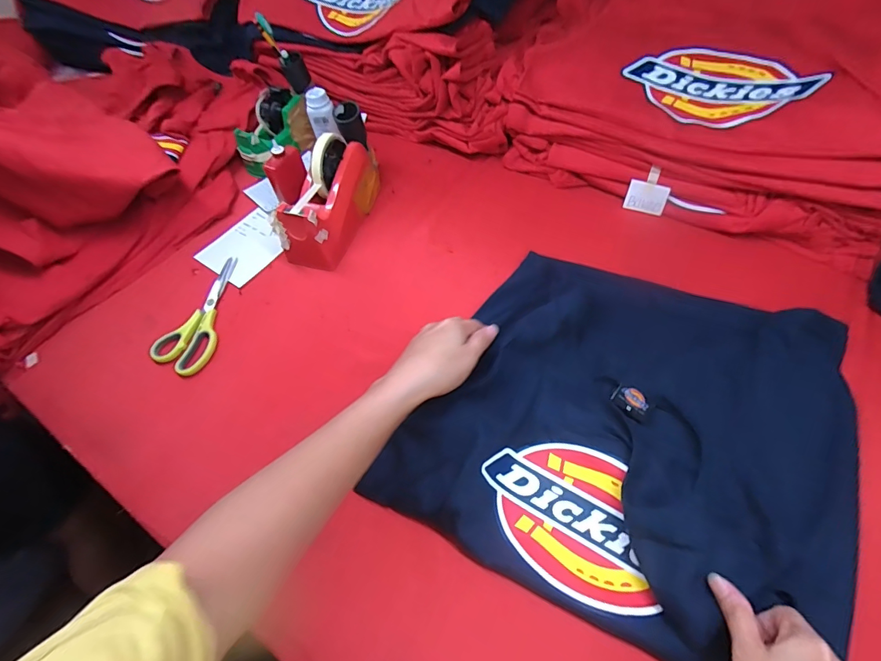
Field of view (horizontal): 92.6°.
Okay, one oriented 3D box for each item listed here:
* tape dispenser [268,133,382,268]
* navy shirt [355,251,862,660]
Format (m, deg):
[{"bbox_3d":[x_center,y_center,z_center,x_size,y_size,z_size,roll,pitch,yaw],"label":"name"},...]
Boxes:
[{"bbox_3d":[-0.160,-0.201,0.613,0.074,0.112,0.202,12,59,12],"label":"tape dispenser"},{"bbox_3d":[0.198,0.086,0.426,0.396,0.061,0.371,23,62,18],"label":"navy shirt"}]

